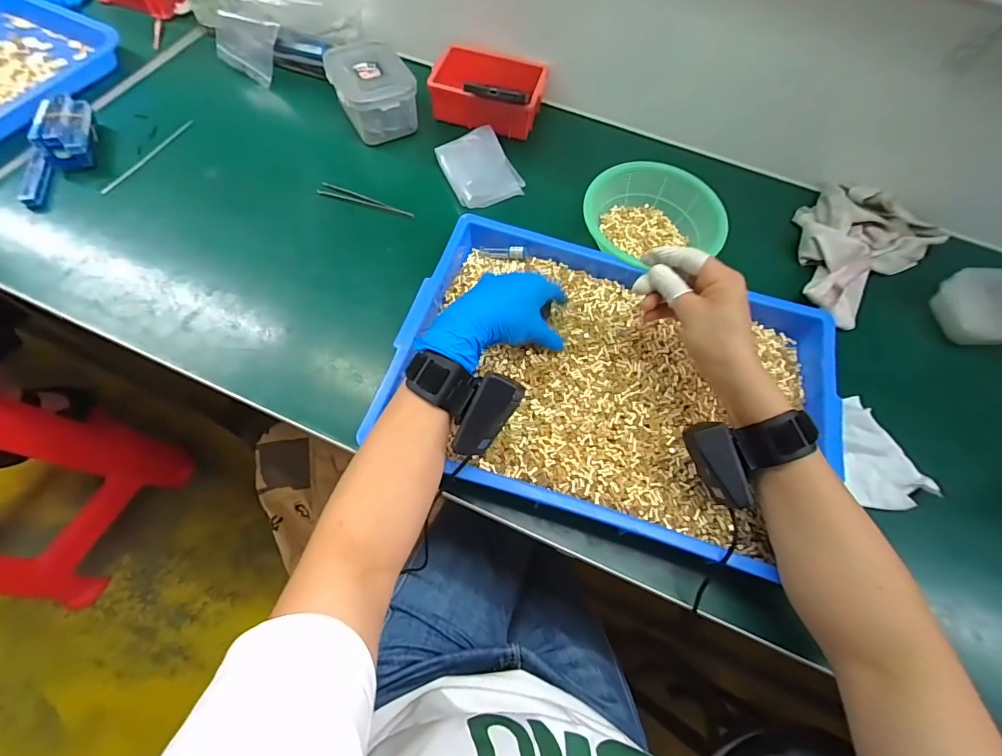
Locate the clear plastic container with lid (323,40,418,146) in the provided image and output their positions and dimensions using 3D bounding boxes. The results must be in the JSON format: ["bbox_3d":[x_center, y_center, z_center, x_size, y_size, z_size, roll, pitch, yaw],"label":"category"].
[{"bbox_3d":[-0.175,-0.390,0.600,0.099,0.062,0.120,-23,69,-13],"label":"clear plastic container with lid"}]

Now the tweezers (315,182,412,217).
[{"bbox_3d":[-0.172,-0.224,0.556,0.126,0.006,0.016,20,66,6],"label":"tweezers"}]

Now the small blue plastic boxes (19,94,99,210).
[{"bbox_3d":[-0.548,-0.283,0.542,0.066,0.041,0.158,-1,66,-4],"label":"small blue plastic boxes"}]

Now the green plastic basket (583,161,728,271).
[{"bbox_3d":[0.179,-0.192,0.535,0.164,0.050,0.145,-12,67,-9],"label":"green plastic basket"}]

